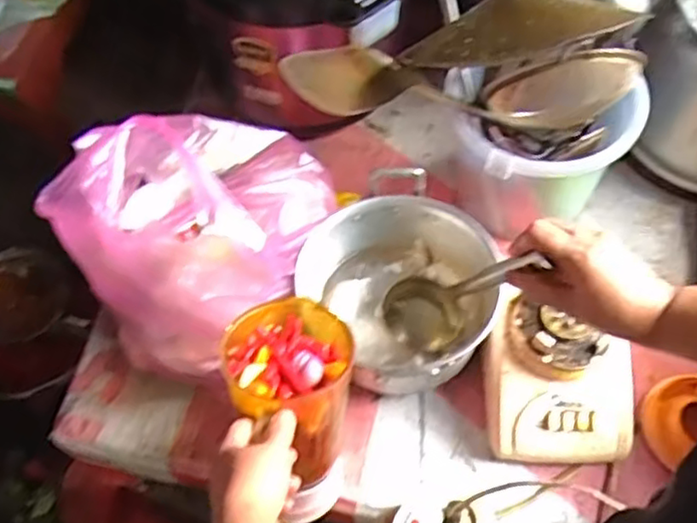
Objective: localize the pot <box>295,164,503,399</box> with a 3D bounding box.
[{"bbox_3d":[0.065,0.015,0.765,0.163,0.147,0.181,-28,61,-10],"label":"pot"}]

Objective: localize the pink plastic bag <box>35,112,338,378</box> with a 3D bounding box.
[{"bbox_3d":[-0.156,-0.066,0.701,0.216,0.226,0.295,15,63,14],"label":"pink plastic bag"}]

